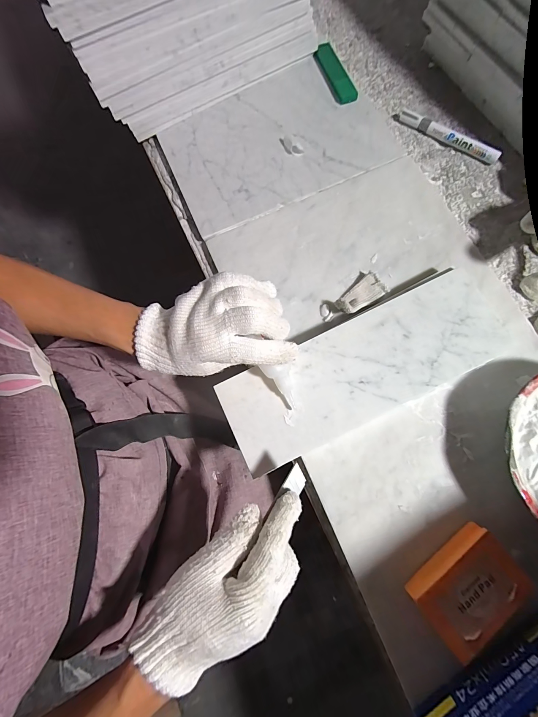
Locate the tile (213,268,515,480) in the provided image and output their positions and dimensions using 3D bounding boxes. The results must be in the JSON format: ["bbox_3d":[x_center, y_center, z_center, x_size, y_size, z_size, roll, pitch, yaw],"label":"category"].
[{"bbox_3d":[0.096,0.010,0.313,0.291,0.004,0.106,-25,77,-3],"label":"tile"}]

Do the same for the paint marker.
[{"bbox_3d":[0.244,-0.310,0.415,0.151,0.017,0.015,36,79,9],"label":"paint marker"}]

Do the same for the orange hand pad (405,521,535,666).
[{"bbox_3d":[0.181,0.209,0.274,0.092,0.034,0.060,-37,74,-6],"label":"orange hand pad"}]

